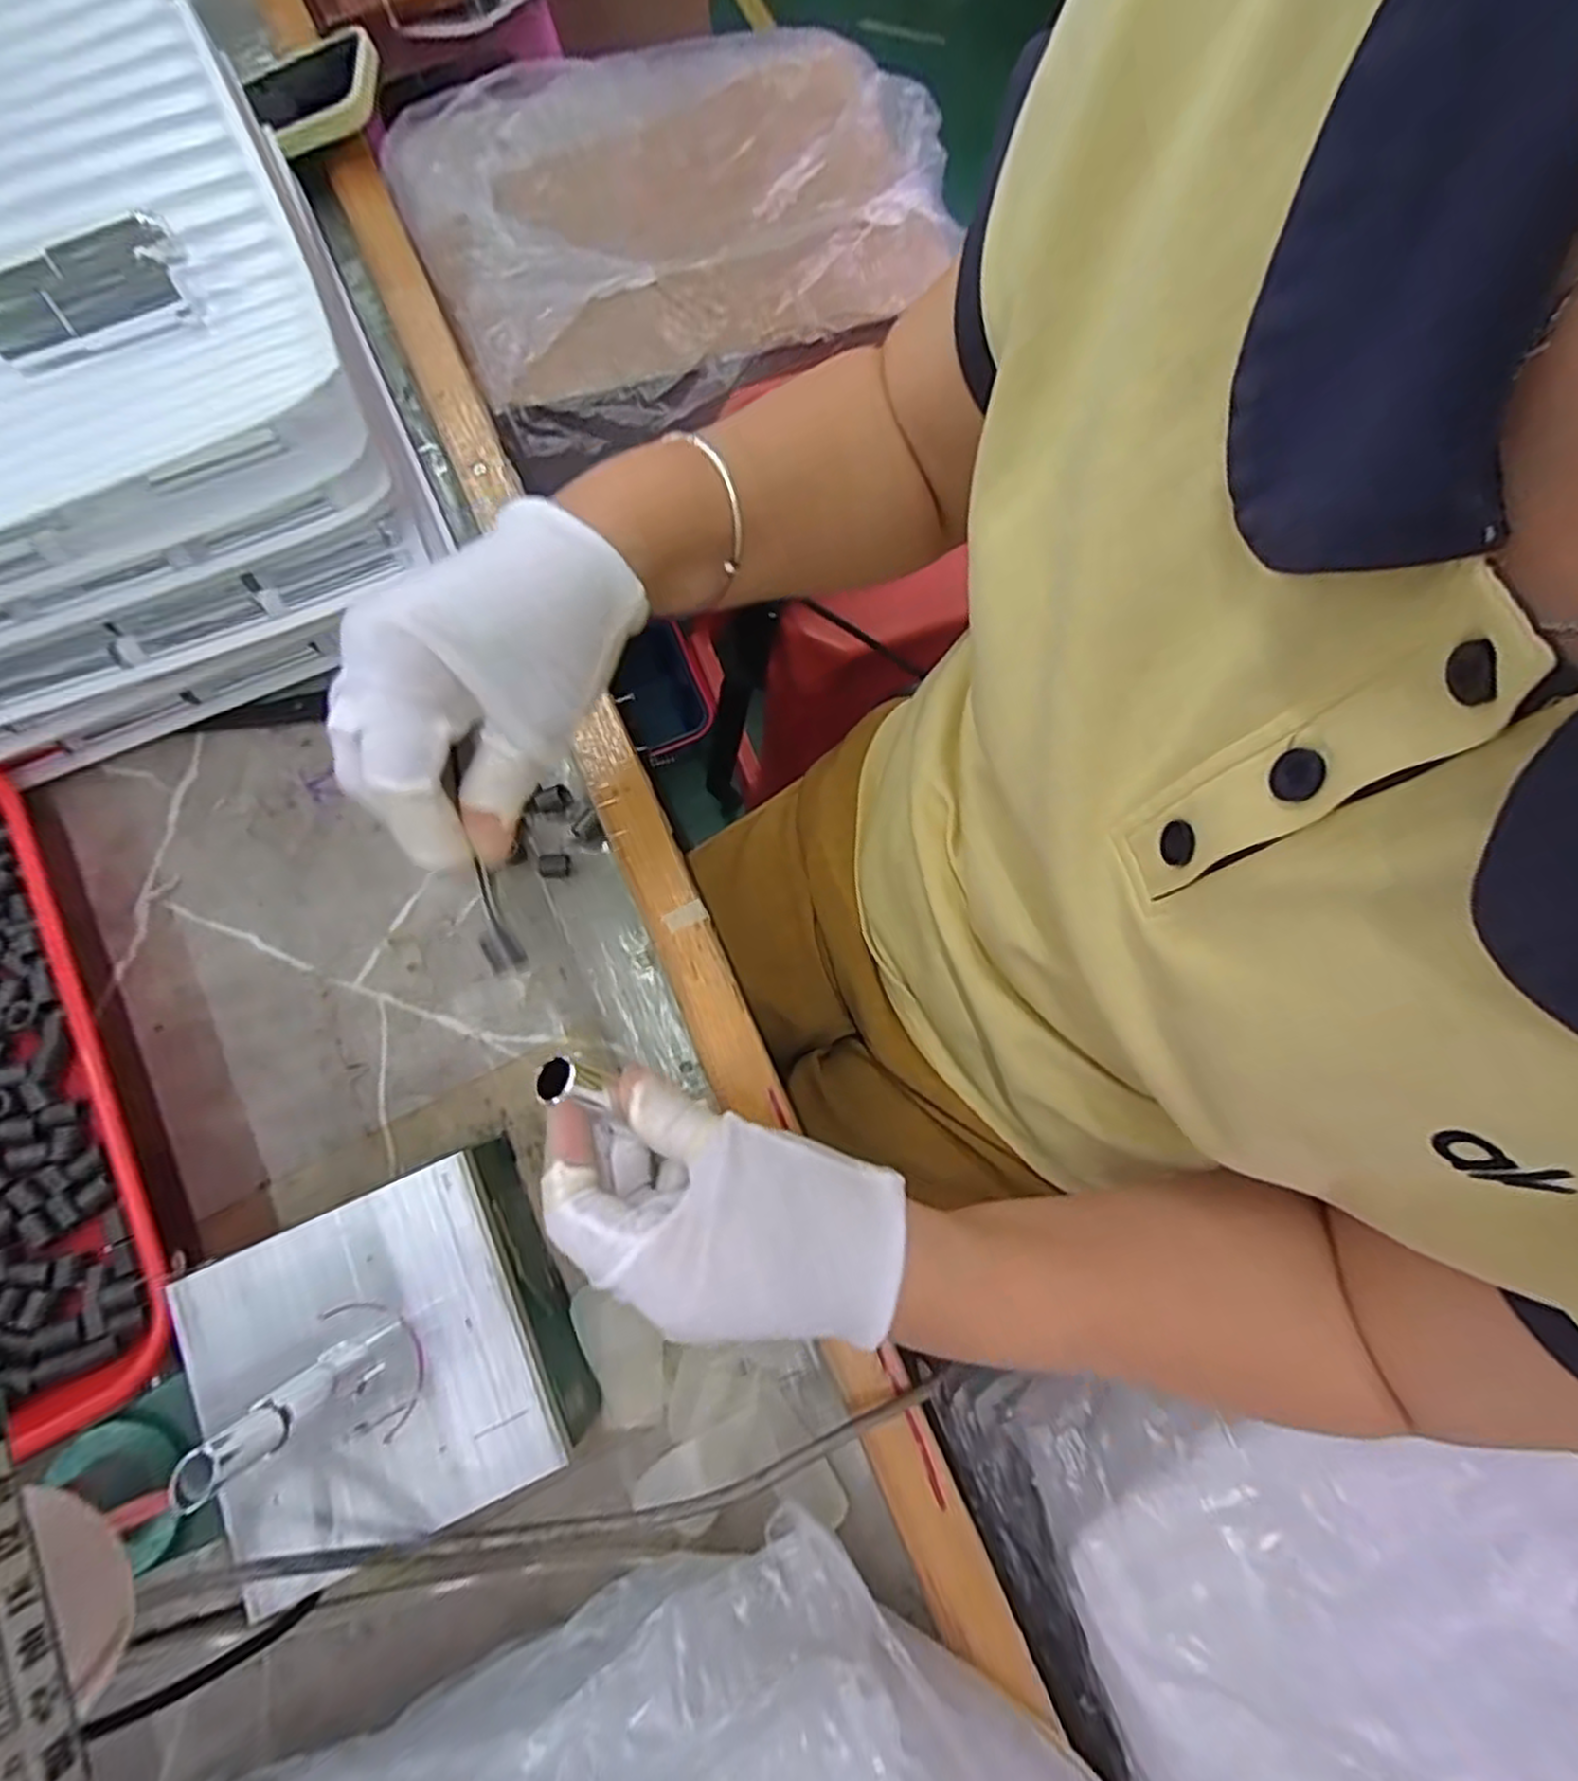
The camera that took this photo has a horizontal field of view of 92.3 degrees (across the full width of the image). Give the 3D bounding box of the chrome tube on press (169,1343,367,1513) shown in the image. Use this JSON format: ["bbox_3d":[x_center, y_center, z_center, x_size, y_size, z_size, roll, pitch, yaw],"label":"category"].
[{"bbox_3d":[-0.164,0.169,0.247,0.014,0.078,0.016,-30,79,-8],"label":"chrome tube on press"}]

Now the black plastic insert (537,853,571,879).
[{"bbox_3d":[-0.117,-0.012,0.376,0.015,0.006,0.012,-5,77,-3],"label":"black plastic insert"}]

